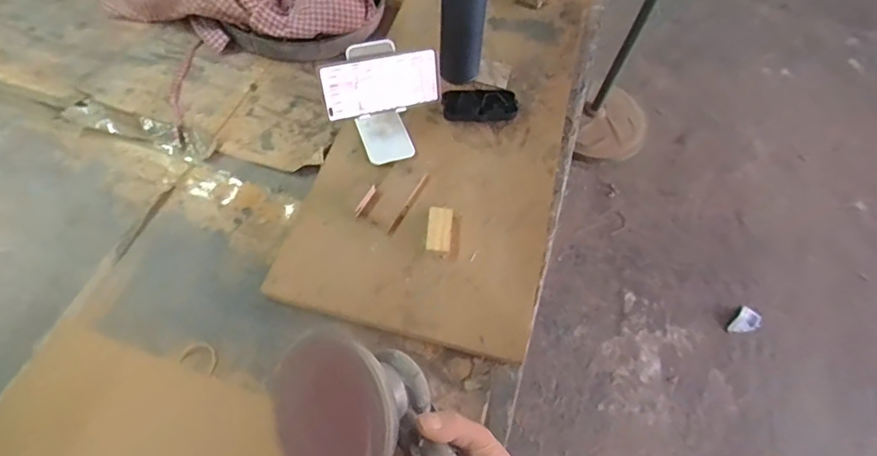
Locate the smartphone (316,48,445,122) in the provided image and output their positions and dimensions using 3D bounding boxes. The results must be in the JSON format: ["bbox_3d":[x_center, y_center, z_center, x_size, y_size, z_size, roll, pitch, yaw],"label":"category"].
[{"bbox_3d":[-0.075,-0.192,0.656,0.159,0.076,0.008,-14,34,-13],"label":"smartphone"}]

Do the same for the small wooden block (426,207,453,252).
[{"bbox_3d":[0.001,0.001,0.615,0.030,0.011,0.059,6,58,0],"label":"small wooden block"}]

